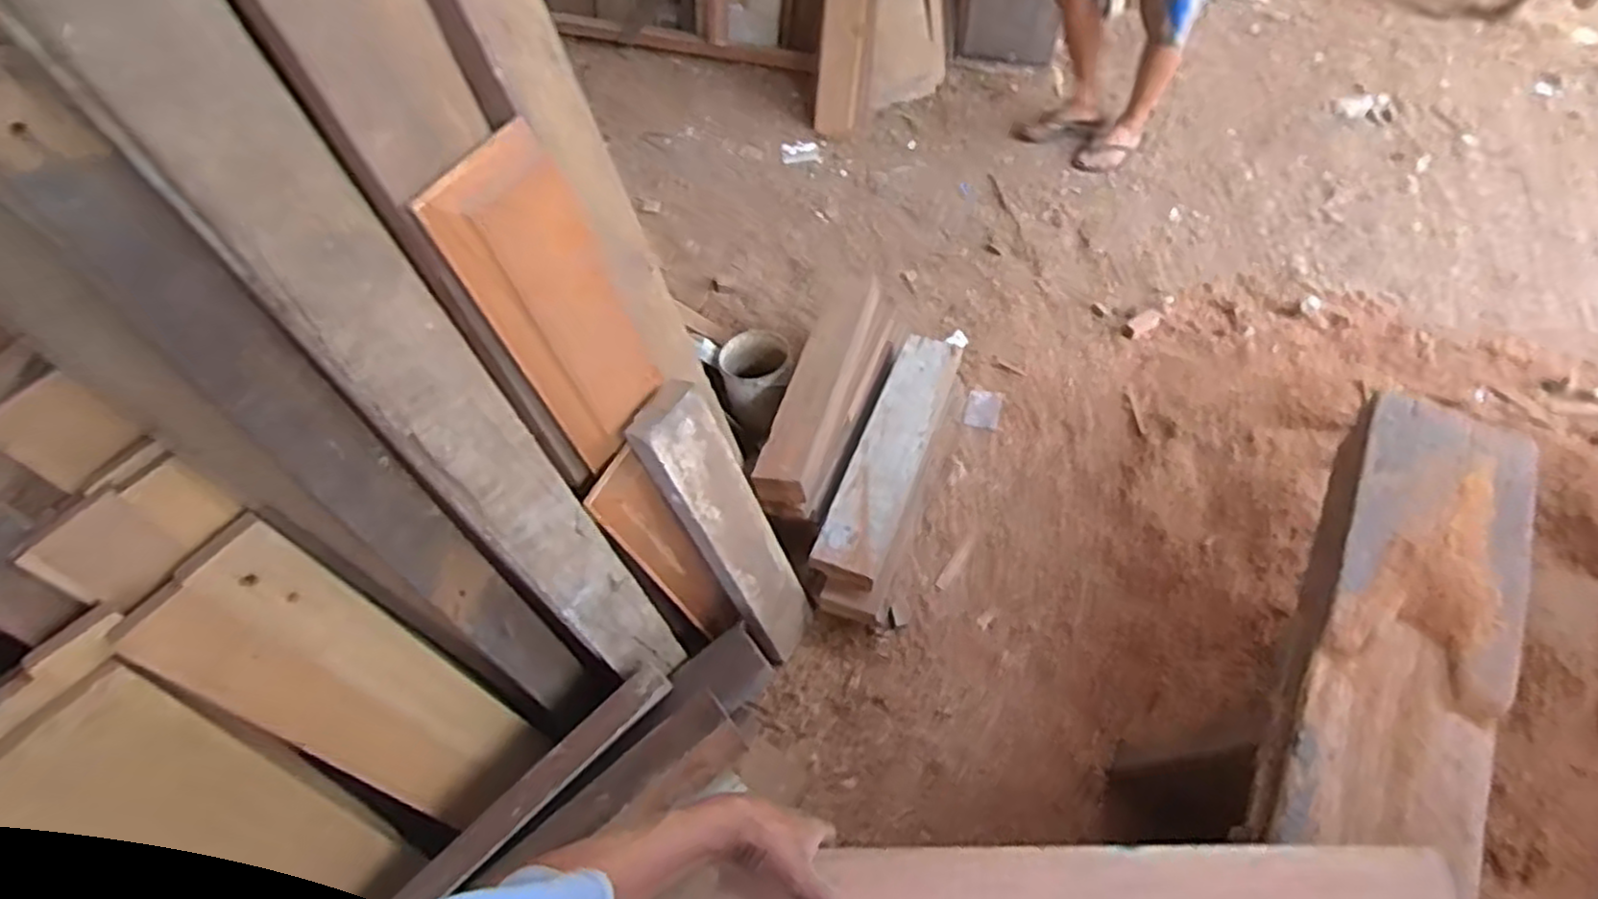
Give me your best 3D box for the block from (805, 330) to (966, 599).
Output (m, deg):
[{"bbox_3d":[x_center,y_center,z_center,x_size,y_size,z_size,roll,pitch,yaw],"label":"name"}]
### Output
[{"bbox_3d":[0.216,-0.009,1.708,0.158,0.053,0.686,18,59,16],"label":"block"}]

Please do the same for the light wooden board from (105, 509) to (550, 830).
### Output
[{"bbox_3d":[-0.606,0.350,1.088,0.032,0.604,0.200,19,59,41],"label":"light wooden board"}]

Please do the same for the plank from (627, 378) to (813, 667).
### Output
[{"bbox_3d":[-0.107,0.164,1.362,0.140,0.663,0.060,-39,42,-19],"label":"plank"}]

